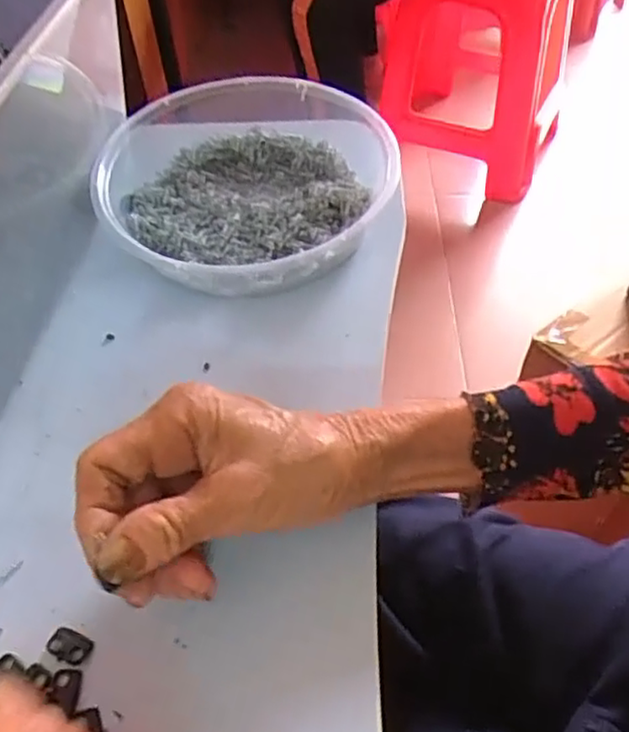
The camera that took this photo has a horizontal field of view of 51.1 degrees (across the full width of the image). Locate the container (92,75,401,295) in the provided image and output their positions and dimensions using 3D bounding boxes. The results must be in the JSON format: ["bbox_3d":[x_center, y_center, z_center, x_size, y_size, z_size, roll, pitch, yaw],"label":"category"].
[{"bbox_3d":[-0.048,-0.127,0.427,0.179,0.047,0.205,-19,53,-15],"label":"container"}]

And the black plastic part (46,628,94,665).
[{"bbox_3d":[-0.103,0.116,0.275,0.018,0.004,0.012,14,51,11],"label":"black plastic part"}]

